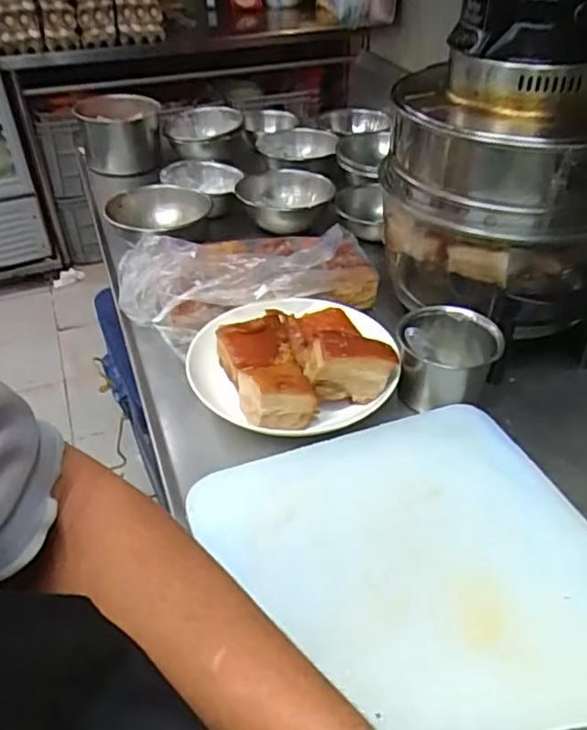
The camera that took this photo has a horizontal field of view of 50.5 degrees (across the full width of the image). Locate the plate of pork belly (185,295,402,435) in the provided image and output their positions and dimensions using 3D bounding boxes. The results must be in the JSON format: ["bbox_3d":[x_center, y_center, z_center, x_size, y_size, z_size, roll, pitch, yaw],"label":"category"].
[{"bbox_3d":[-0.002,-0.020,0.731,0.230,0.057,0.220,-6,39,-6],"label":"plate of pork belly"}]

